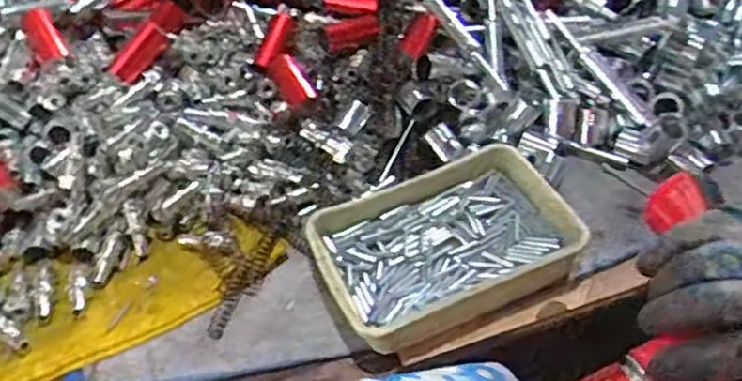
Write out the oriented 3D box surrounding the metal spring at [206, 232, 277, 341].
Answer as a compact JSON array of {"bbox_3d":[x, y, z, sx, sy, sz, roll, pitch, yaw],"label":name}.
[{"bbox_3d":[-0.108,0.074,0.596,0.020,0.016,0.110,15,52,19],"label":"metal spring"}]

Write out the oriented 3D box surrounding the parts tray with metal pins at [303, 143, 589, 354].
[{"bbox_3d":[0.060,0.039,0.589,0.207,0.035,0.147,-19,49,-10],"label":"parts tray with metal pins"}]

